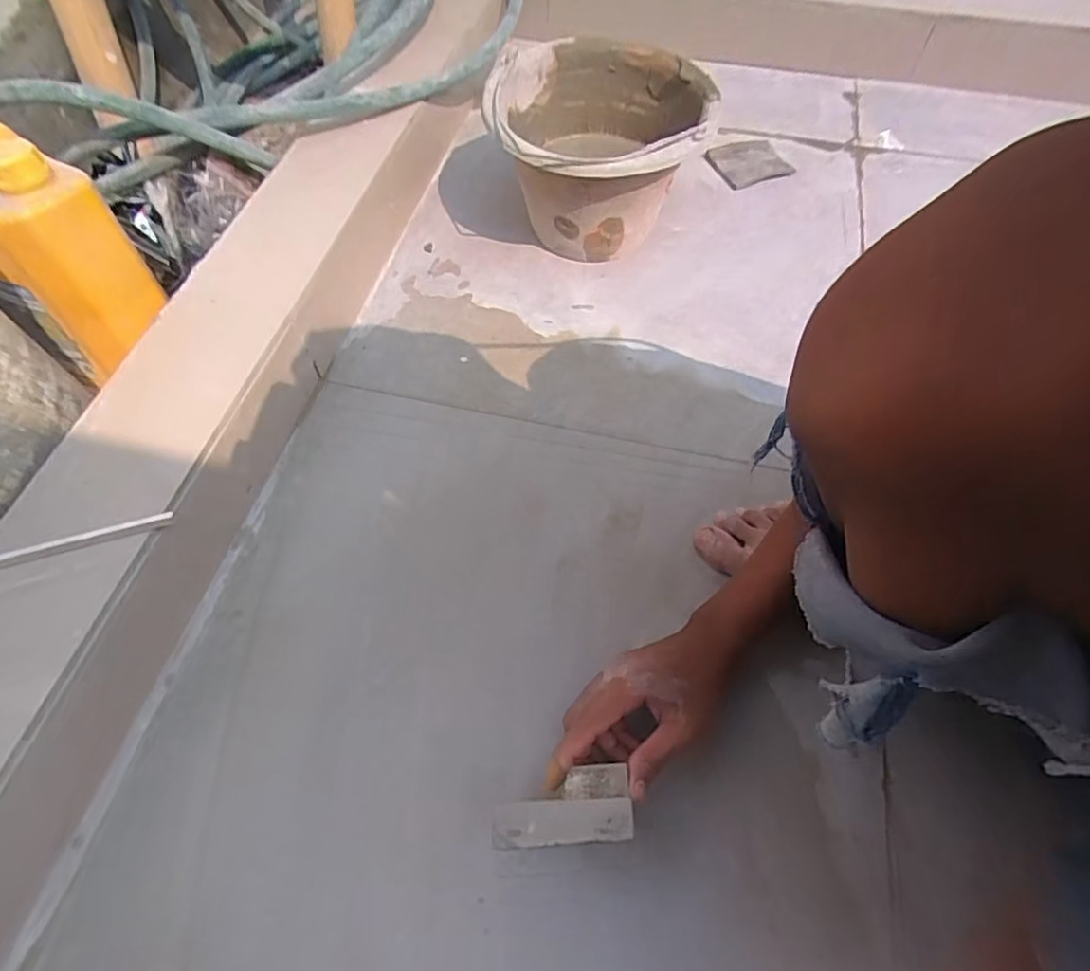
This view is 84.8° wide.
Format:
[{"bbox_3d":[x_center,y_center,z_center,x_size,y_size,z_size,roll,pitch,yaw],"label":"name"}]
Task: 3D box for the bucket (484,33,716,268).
[{"bbox_3d":[0.062,-0.383,0.725,0.236,0.186,0.251,-2,55,3],"label":"bucket"}]

